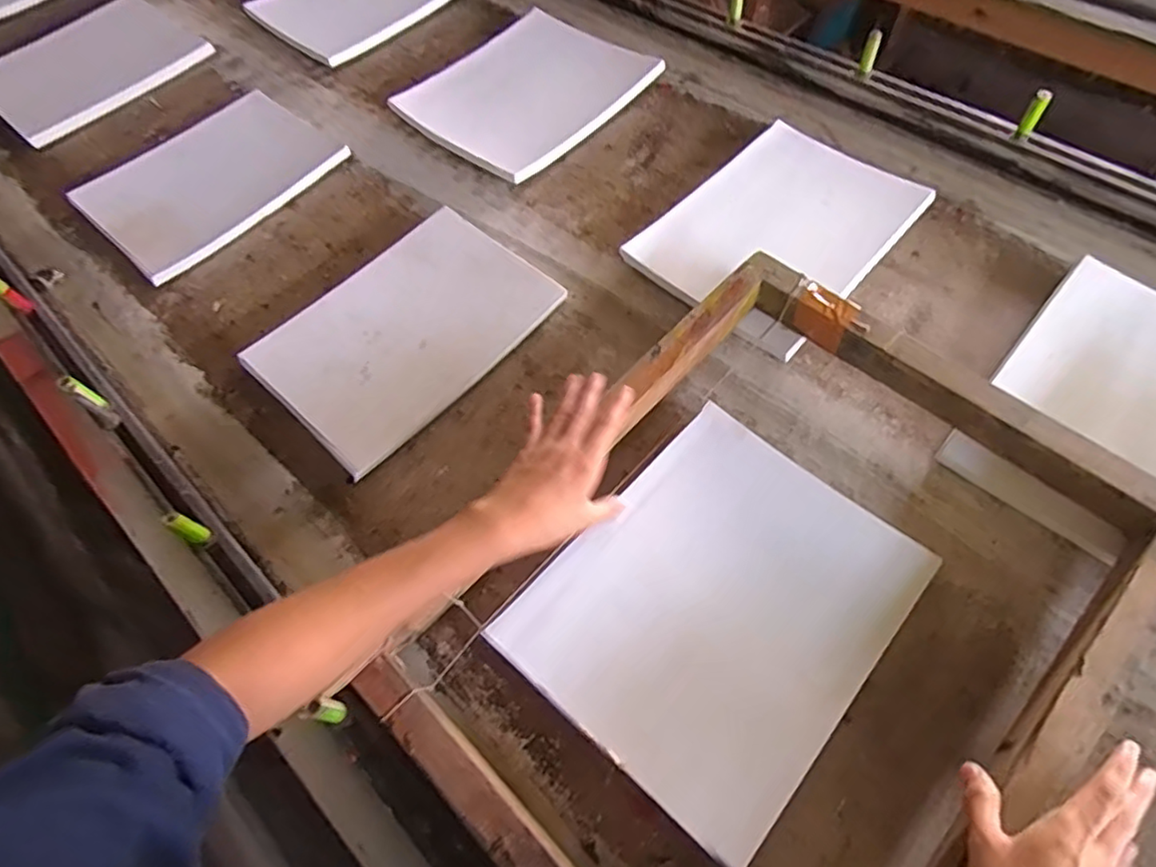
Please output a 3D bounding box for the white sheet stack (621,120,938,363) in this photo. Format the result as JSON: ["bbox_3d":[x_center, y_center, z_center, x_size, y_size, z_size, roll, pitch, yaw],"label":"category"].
[{"bbox_3d":[0.210,-0.214,0.665,0.201,0.032,0.268,39,70,23],"label":"white sheet stack"}]

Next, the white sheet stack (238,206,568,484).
[{"bbox_3d":[-0.169,-0.102,0.620,0.189,0.012,0.263,40,72,18],"label":"white sheet stack"}]

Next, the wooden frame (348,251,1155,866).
[{"bbox_3d":[0.141,0.134,0.470,0.360,0.053,0.475,39,70,23],"label":"wooden frame"}]

